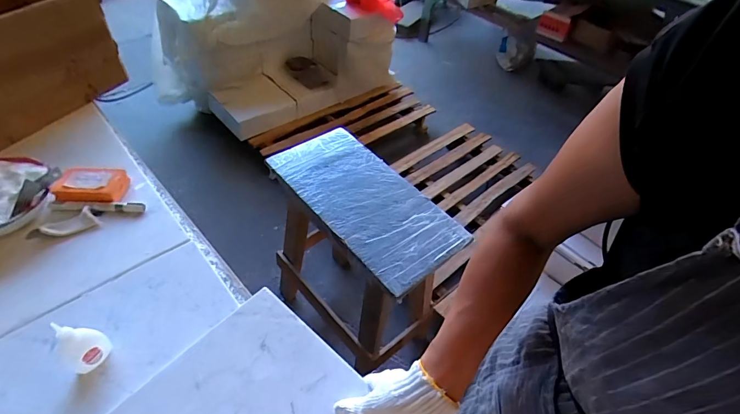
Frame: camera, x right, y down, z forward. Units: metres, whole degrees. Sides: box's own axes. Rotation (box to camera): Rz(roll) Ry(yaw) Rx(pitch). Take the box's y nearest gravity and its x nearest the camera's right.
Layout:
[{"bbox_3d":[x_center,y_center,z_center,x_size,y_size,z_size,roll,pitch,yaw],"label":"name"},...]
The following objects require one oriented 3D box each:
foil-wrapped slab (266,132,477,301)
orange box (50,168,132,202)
[{"bbox_3d":[-0.018,-0.024,0.917,0.243,0.018,0.505,-33,59,-28],"label":"foil-wrapped slab"},{"bbox_3d":[-0.470,-0.038,0.627,0.101,0.031,0.066,3,49,-5],"label":"orange box"}]

